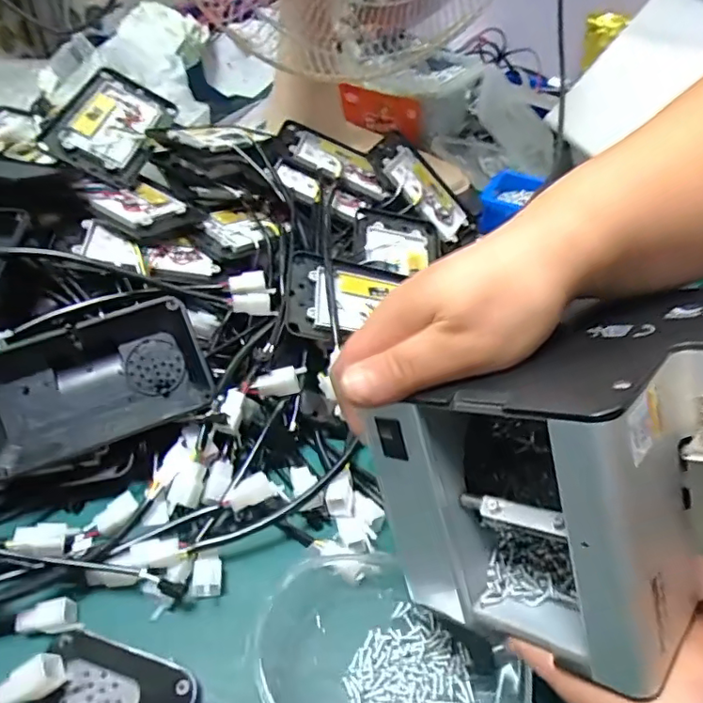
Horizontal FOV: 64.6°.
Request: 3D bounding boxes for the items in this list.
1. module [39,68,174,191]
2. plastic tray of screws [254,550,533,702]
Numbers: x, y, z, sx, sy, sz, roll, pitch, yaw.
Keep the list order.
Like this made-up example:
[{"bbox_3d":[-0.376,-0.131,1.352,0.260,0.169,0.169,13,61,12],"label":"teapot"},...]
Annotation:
[{"bbox_3d":[-0.248,-0.239,0.577,0.089,0.016,0.161,25,50,-16],"label":"module"},{"bbox_3d":[0.016,0.178,0.307,0.156,0.024,0.113,30,50,25],"label":"plastic tray of screws"}]

